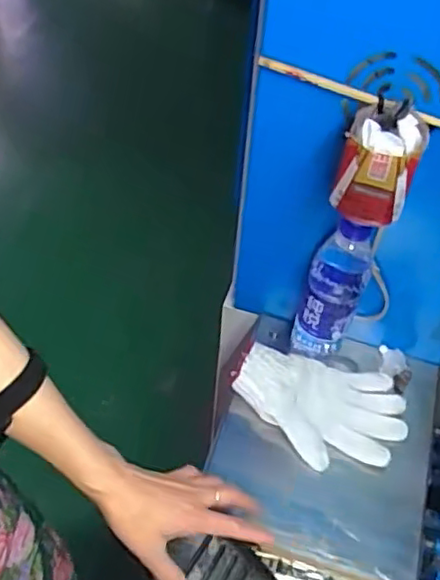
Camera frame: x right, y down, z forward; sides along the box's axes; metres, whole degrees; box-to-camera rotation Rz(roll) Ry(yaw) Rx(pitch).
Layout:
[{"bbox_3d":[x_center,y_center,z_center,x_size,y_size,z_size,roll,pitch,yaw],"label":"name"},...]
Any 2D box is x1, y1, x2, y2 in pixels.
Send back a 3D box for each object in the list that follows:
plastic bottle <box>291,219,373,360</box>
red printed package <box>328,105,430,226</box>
[{"bbox_3d":[0.128,-0.002,0.700,0.066,0.209,0.062,18,51,12],"label":"plastic bottle"},{"bbox_3d":[0.142,-0.110,0.552,0.062,0.086,0.064,21,51,14],"label":"red printed package"}]

